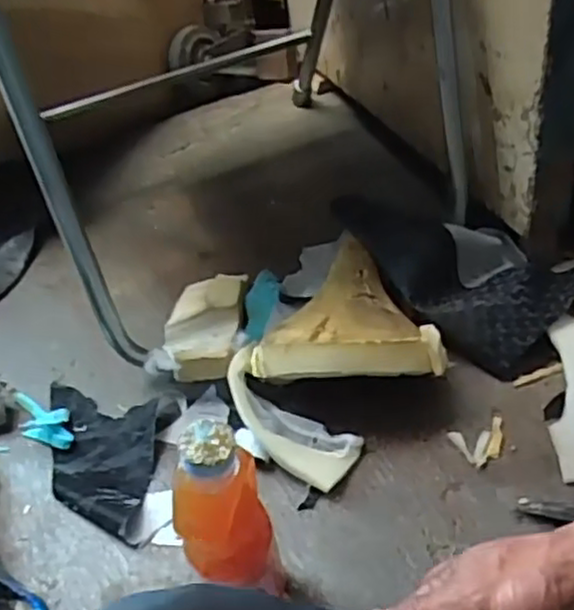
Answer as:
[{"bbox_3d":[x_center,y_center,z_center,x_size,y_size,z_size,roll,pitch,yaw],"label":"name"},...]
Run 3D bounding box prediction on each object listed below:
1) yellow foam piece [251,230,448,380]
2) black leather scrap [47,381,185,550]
[{"bbox_3d":[0.058,-0.007,0.720,0.181,0.049,0.198,-4,46,4],"label":"yellow foam piece"},{"bbox_3d":[-0.193,0.145,0.709,0.144,0.017,0.165,4,46,10],"label":"black leather scrap"}]

